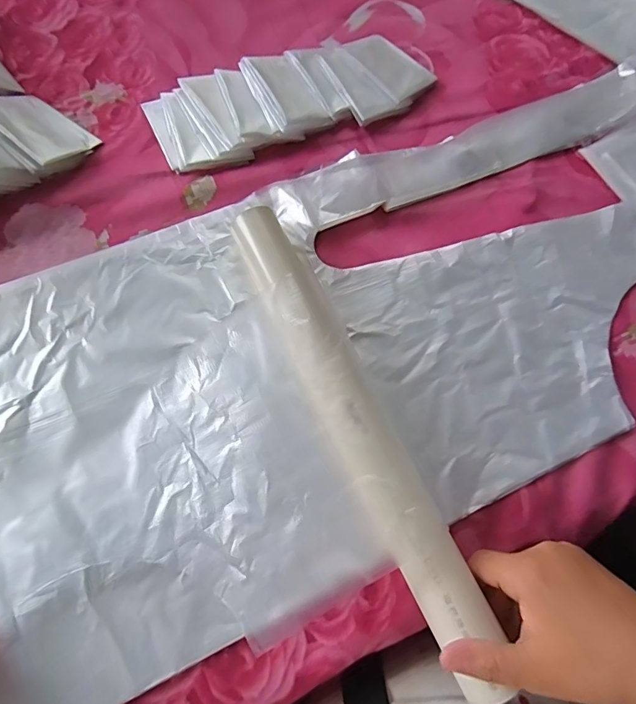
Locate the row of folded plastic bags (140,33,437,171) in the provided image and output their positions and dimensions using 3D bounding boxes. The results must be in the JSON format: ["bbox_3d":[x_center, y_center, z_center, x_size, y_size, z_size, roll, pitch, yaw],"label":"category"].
[{"bbox_3d":[-0.024,-0.239,0.426,0.259,0.024,0.089,-20,74,-8],"label":"row of folded plastic bags"}]

